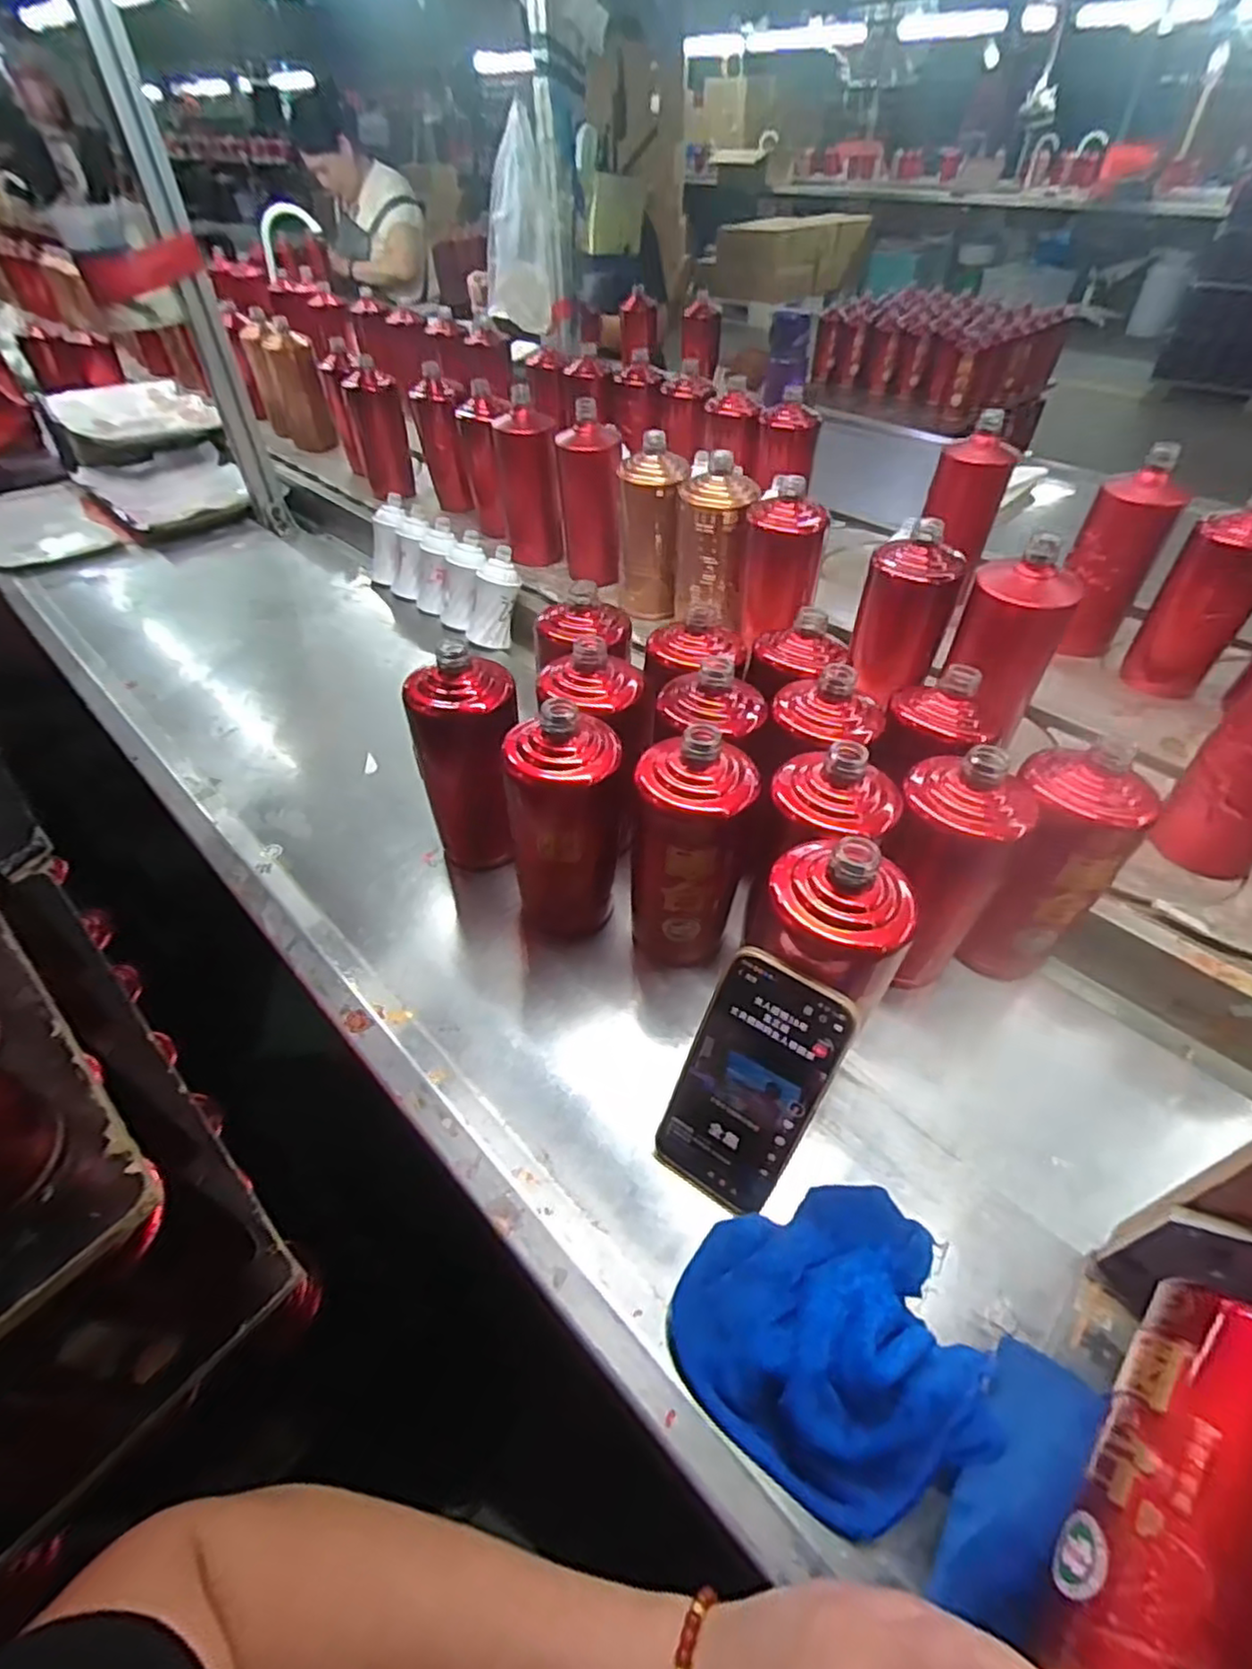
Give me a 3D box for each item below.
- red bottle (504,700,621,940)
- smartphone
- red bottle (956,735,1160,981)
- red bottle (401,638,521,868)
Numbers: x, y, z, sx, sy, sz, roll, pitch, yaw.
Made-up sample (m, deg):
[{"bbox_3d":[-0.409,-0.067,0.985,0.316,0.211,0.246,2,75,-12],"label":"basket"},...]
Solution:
[{"bbox_3d":[-0.043,-0.003,0.529,0.081,0.192,0.083,1,47,1],"label":"red bottle"},{"bbox_3d":[0.072,0.150,0.406,0.077,0.163,0.010,28,21,24],"label":"smartphone"},{"bbox_3d":[0.309,0.036,0.508,0.079,0.205,0.067,14,49,14],"label":"red bottle"},{"bbox_3d":[-0.131,-0.058,0.589,0.069,0.209,0.079,20,50,18],"label":"red bottle"}]

